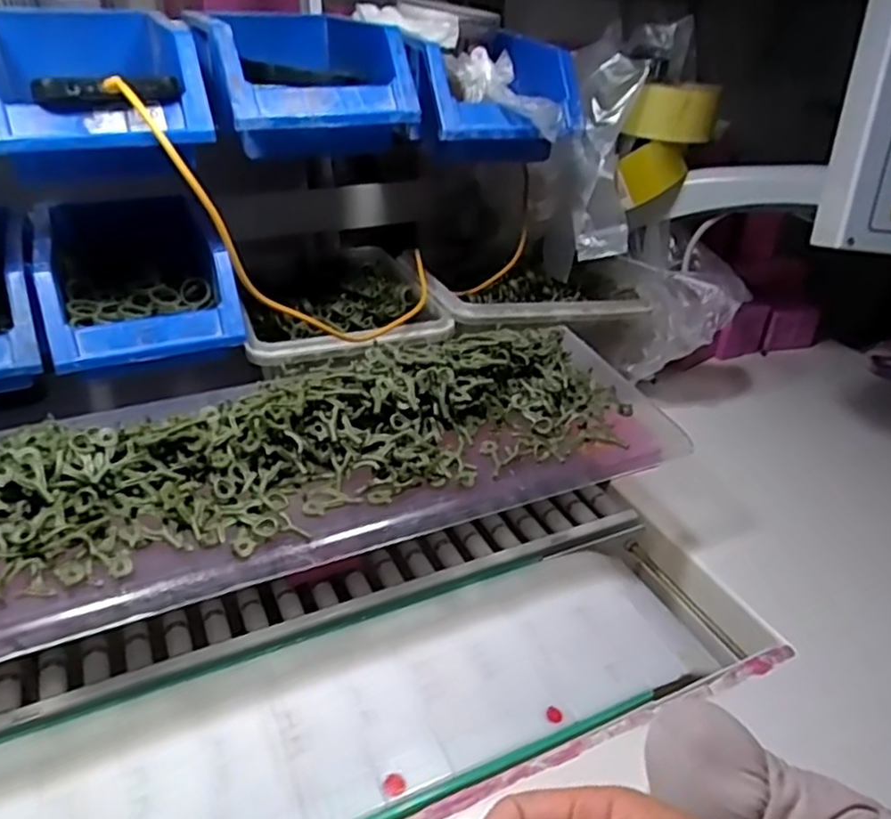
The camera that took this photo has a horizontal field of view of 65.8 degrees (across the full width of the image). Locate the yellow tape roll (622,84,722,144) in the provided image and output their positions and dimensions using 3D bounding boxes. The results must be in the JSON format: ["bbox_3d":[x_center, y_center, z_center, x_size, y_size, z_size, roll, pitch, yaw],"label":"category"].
[{"bbox_3d":[0.205,-0.269,0.620,0.077,0.043,0.073,14,34,16],"label":"yellow tape roll"}]

